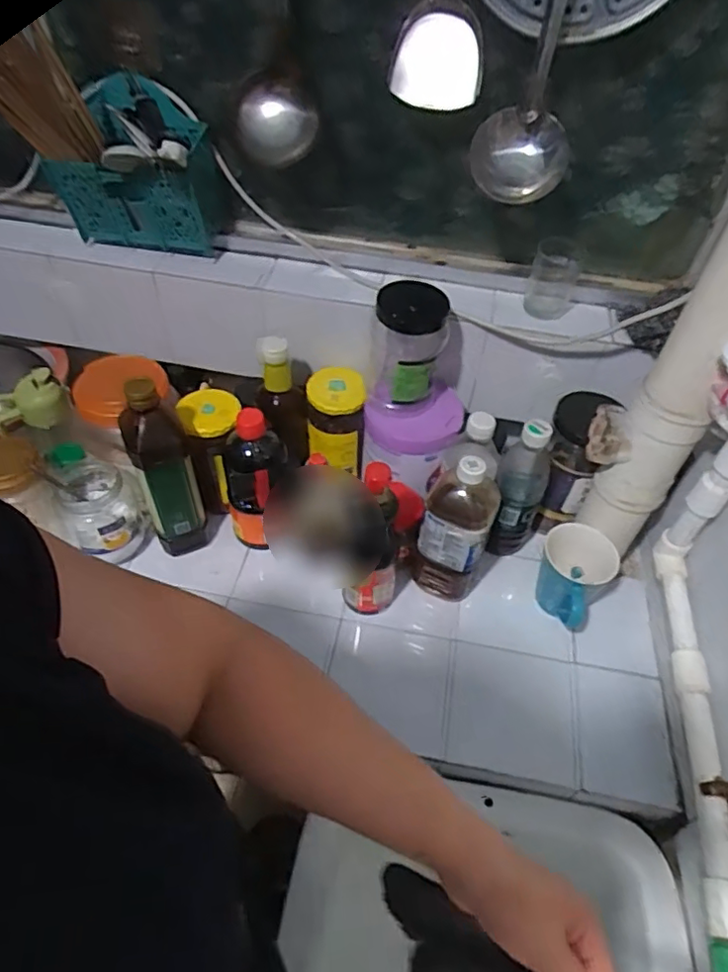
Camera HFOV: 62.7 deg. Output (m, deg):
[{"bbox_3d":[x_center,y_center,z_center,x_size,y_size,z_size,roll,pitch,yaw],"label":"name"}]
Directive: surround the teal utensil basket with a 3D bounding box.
[{"bbox_3d":[-0.284,-0.378,0.733,0.192,0.180,0.103,18,50,12],"label":"teal utensil basket"}]

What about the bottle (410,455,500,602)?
[{"bbox_3d":[0.115,0.051,0.744,0.088,0.219,0.082,15,49,10],"label":"bottle"}]

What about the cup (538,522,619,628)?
[{"bbox_3d":[0.255,0.113,0.743,0.087,0.100,0.094,27,52,19],"label":"cup"}]

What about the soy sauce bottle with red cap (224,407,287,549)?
[{"bbox_3d":[-0.139,-0.004,0.776,0.080,0.204,0.062,-3,49,-7],"label":"soy sauce bottle with red cap"}]

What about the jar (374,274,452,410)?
[{"bbox_3d":[0.054,-0.164,0.731,0.085,0.152,0.073,4,48,-1],"label":"jar"}]

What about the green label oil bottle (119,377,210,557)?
[{"bbox_3d":[-0.249,-0.021,0.745,0.069,0.261,0.078,-15,51,-17],"label":"green label oil bottle"}]

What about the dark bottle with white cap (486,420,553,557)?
[{"bbox_3d":[0.202,0.006,0.778,0.069,0.220,0.061,19,50,13],"label":"dark bottle with white cap"}]

